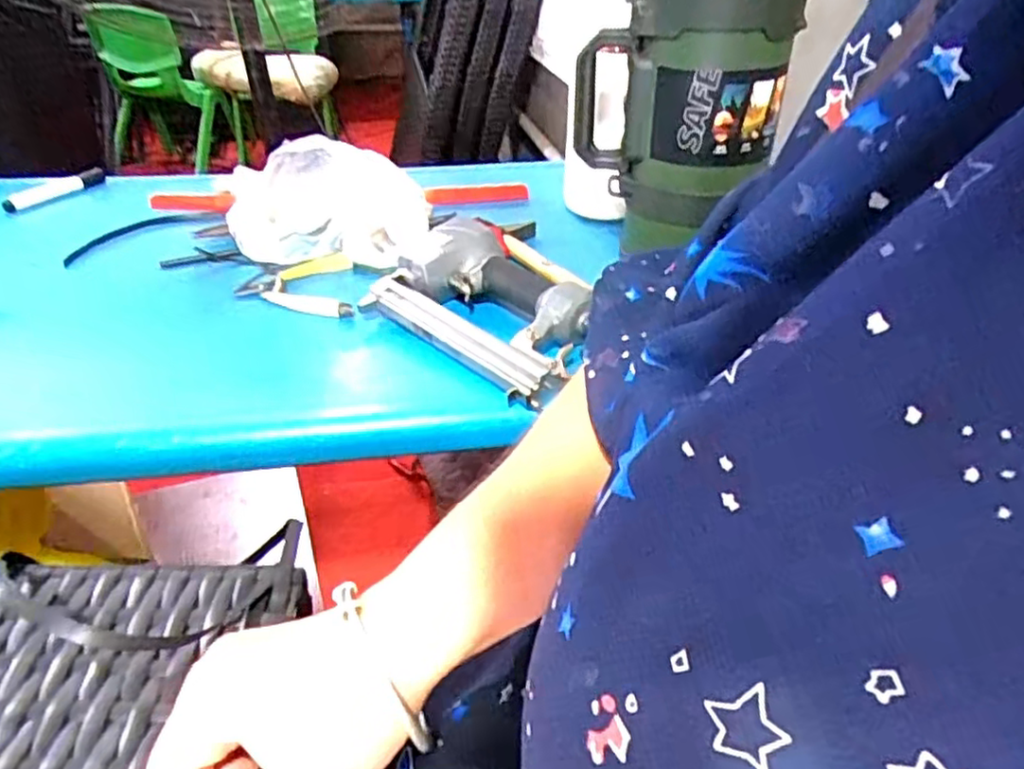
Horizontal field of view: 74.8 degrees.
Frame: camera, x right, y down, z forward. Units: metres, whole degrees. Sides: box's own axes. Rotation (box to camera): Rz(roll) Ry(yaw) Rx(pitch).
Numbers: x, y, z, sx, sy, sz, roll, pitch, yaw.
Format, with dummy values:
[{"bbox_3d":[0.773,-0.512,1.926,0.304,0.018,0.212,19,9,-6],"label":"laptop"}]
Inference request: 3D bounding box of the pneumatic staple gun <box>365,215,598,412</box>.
[{"bbox_3d":[-0.019,-0.074,0.616,0.225,0.075,0.153,33,46,31],"label":"pneumatic staple gun"}]

